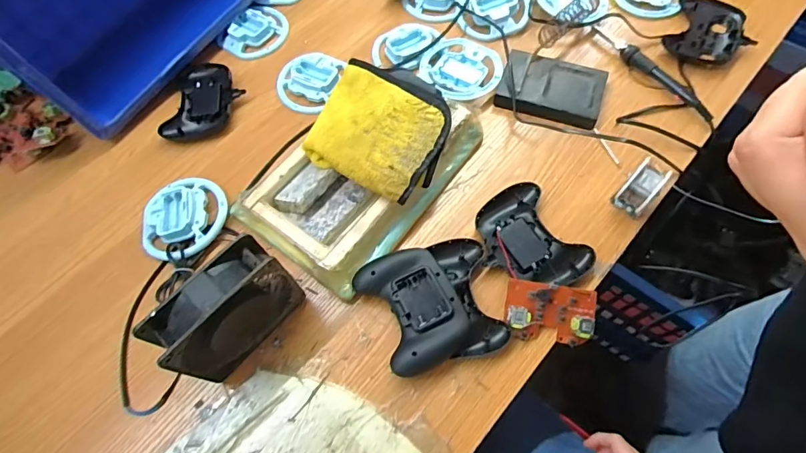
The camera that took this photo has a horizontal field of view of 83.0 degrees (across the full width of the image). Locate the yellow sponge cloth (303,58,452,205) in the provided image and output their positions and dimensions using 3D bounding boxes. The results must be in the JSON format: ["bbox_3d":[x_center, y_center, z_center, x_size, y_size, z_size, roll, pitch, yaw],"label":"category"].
[{"bbox_3d":[-0.022,-0.118,0.517,0.141,0.026,0.165,19,66,10],"label":"yellow sponge cloth"}]

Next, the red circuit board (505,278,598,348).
[{"bbox_3d":[0.149,0.087,0.459,0.087,0.022,0.055,7,65,5],"label":"red circuit board"}]

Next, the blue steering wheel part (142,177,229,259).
[{"bbox_3d":[-0.251,-0.013,0.524,0.091,0.022,0.100,-9,64,-2],"label":"blue steering wheel part"}]

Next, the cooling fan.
[{"bbox_3d":[-0.158,0.078,0.418,0.039,0.121,0.116,40,72,18],"label":"cooling fan"}]

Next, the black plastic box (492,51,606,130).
[{"bbox_3d":[0.191,-0.179,0.584,0.127,0.017,0.086,18,66,10],"label":"black plastic box"}]

